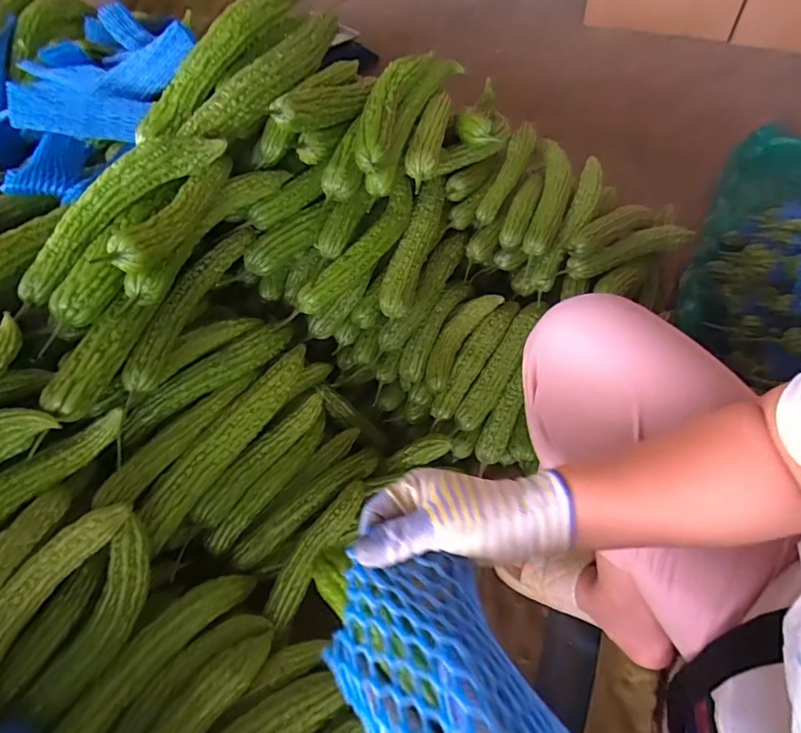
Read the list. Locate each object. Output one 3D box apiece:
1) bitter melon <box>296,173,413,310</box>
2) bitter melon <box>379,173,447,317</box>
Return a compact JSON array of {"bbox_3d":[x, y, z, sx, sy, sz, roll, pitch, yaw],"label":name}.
[{"bbox_3d":[-0.054,-0.175,0.714,0.050,0.058,0.252,29,61,24],"label":"bitter melon"},{"bbox_3d":[0.023,-0.192,0.745,0.045,0.044,0.251,15,74,16],"label":"bitter melon"}]

